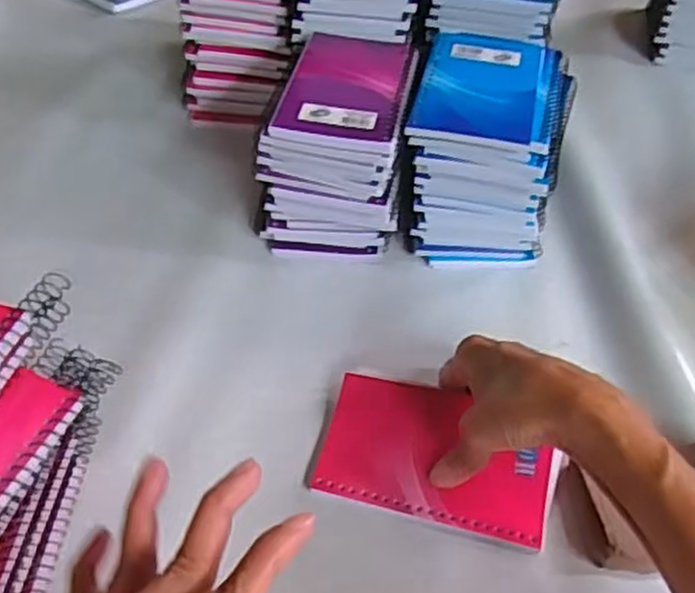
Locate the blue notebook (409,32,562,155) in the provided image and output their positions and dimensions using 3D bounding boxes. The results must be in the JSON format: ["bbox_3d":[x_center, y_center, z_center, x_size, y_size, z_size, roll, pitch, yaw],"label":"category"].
[{"bbox_3d":[0.100,-0.150,0.532,0.094,0.014,0.134,13,47,8],"label":"blue notebook"}]

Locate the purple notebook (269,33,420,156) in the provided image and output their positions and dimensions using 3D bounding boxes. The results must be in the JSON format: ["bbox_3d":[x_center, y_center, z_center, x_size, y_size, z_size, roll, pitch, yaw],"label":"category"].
[{"bbox_3d":[0.002,-0.149,0.530,0.082,0.014,0.135,9,47,4],"label":"purple notebook"}]

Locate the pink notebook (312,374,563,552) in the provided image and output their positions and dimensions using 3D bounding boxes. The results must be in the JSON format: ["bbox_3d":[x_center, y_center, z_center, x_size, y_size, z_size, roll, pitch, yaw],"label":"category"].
[{"bbox_3d":[0.053,0.093,0.436,0.132,0.006,0.078,13,60,9],"label":"pink notebook"}]

